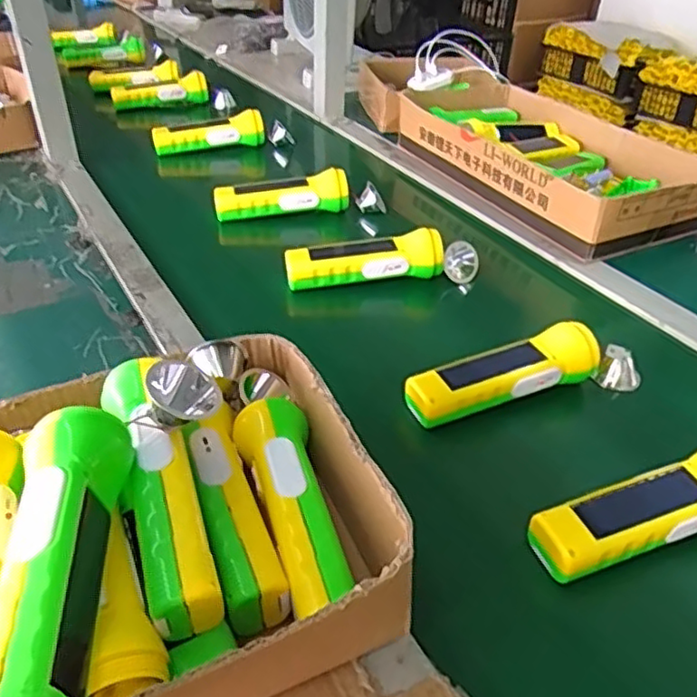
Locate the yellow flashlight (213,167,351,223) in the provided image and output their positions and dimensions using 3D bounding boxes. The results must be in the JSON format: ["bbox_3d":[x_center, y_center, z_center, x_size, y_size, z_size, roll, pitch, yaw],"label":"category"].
[{"bbox_3d":[-0.084,-0.194,0.815,0.168,0.046,0.045,-9,37,-15],"label":"yellow flashlight"}]

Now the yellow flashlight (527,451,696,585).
[{"bbox_3d":[0.201,0.112,0.434,0.166,0.054,0.051,-12,38,-18],"label":"yellow flashlight"}]

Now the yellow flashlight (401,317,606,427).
[{"bbox_3d":[0.136,0.018,0.546,0.191,0.047,0.049,-12,38,-19],"label":"yellow flashlight"}]

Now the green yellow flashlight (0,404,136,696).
[{"bbox_3d":[-0.131,0.100,0.288,0.046,0.048,0.166,-2,36,-6],"label":"green yellow flashlight"}]

